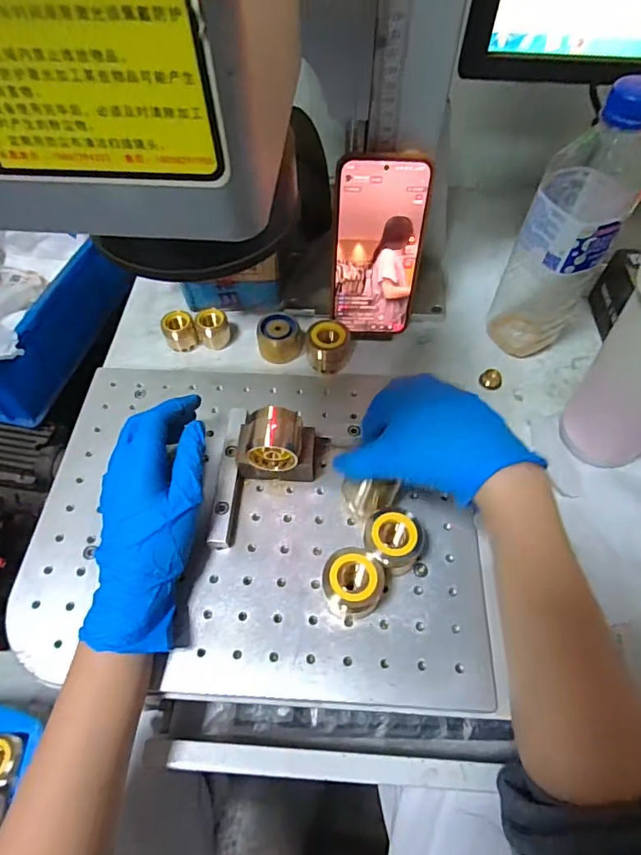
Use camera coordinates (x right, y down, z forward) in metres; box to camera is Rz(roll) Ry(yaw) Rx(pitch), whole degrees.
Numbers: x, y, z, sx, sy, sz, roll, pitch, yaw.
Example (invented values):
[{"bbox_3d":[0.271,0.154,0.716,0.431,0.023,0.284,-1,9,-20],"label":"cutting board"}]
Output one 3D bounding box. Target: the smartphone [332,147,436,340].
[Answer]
[{"bbox_3d":[0.052,-0.152,0.439,0.079,0.164,0.011,-2,46,2],"label":"smartphone"}]

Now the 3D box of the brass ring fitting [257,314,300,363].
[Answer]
[{"bbox_3d":[-0.039,-0.086,0.474,0.040,0.026,0.039,0,57,1],"label":"brass ring fitting"}]

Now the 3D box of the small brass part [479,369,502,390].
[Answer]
[{"bbox_3d":[0.160,-0.044,0.465,0.020,0.015,0.016,28,62,18],"label":"small brass part"}]

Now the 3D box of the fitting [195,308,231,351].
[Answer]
[{"bbox_3d":[-0.105,-0.098,0.481,0.028,0.025,0.028,38,65,22],"label":"fitting"}]

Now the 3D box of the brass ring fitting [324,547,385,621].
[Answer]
[{"bbox_3d":[0.023,0.108,0.341,0.040,0.038,0.040,0,57,1],"label":"brass ring fitting"}]

